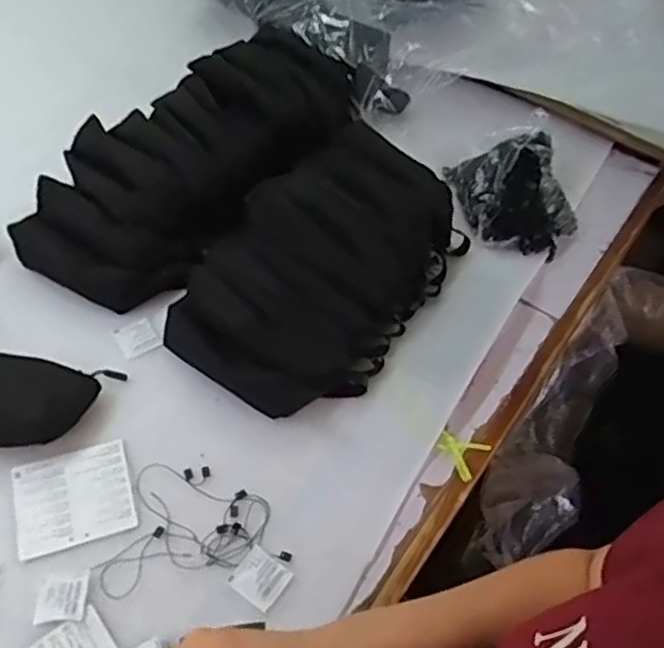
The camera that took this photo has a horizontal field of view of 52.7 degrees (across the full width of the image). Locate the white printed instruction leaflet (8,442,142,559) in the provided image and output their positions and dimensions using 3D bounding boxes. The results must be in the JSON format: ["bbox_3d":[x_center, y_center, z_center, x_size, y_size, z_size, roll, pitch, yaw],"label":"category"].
[{"bbox_3d":[-0.230,0.154,0.597,0.097,0.004,0.088,-14,56,-14],"label":"white printed instruction leaflet"}]

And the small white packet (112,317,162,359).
[{"bbox_3d":[-0.205,0.014,0.701,0.038,0.010,0.043,-25,59,-20],"label":"small white packet"}]

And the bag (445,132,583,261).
[{"bbox_3d":[0.224,-0.163,0.822,0.131,0.067,0.157,-15,56,-14],"label":"bag"}]

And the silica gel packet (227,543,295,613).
[{"bbox_3d":[-0.060,0.213,0.564,0.042,0.004,0.040,32,58,18],"label":"silica gel packet"}]

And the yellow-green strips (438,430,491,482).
[{"bbox_3d":[0.125,0.122,0.650,0.044,0.012,0.044,31,58,18],"label":"yellow-green strips"}]

